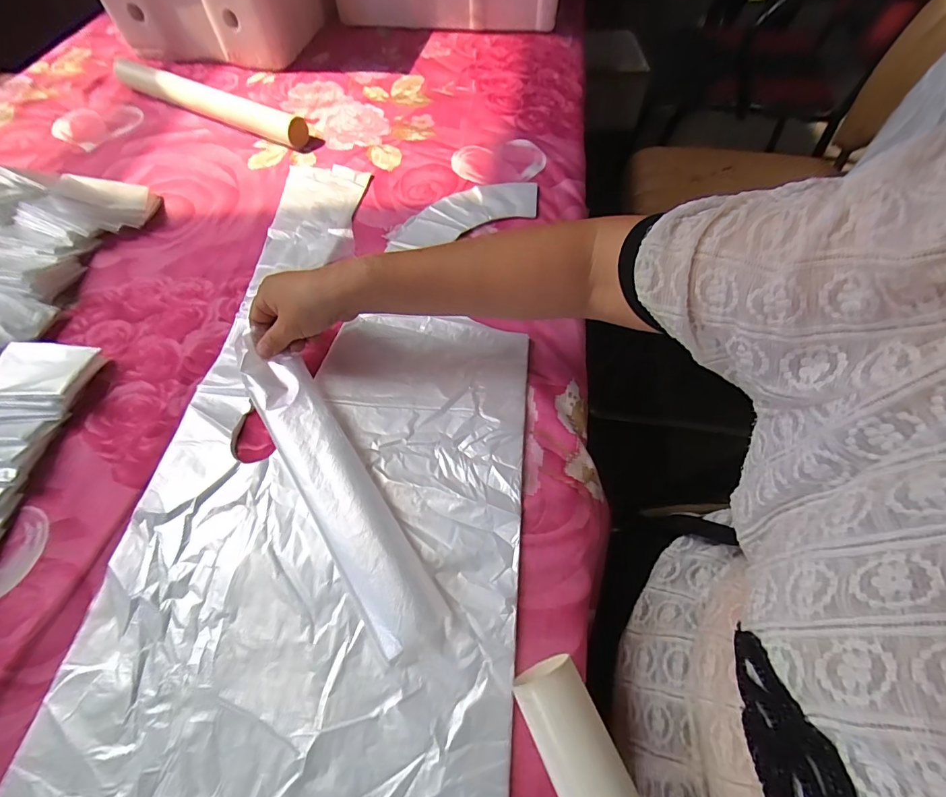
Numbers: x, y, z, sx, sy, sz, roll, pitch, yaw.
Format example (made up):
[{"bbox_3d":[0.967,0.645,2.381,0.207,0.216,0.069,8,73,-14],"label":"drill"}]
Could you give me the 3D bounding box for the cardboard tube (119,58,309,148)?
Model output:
[{"bbox_3d":[-0.396,-0.433,0.630,0.365,0.046,0.034,24,62,12],"label":"cardboard tube"}]

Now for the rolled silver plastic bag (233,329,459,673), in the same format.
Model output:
[{"bbox_3d":[-0.109,0.067,0.343,0.055,0.027,0.297,-31,69,-18],"label":"rolled silver plastic bag"}]

